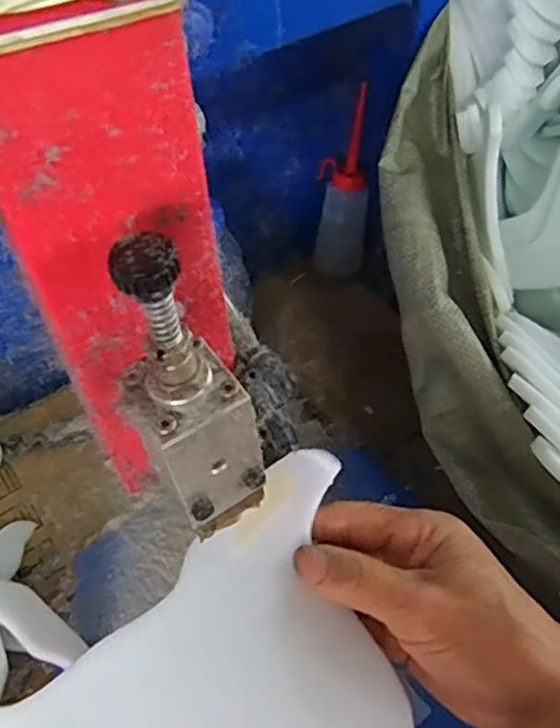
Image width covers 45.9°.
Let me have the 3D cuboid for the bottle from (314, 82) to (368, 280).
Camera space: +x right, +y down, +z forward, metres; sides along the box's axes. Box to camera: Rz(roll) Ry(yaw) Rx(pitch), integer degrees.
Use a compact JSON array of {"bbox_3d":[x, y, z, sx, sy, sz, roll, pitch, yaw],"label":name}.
[{"bbox_3d":[0.061,-0.166,0.659,0.051,0.167,0.052,-7,51,-4],"label":"bottle"}]

